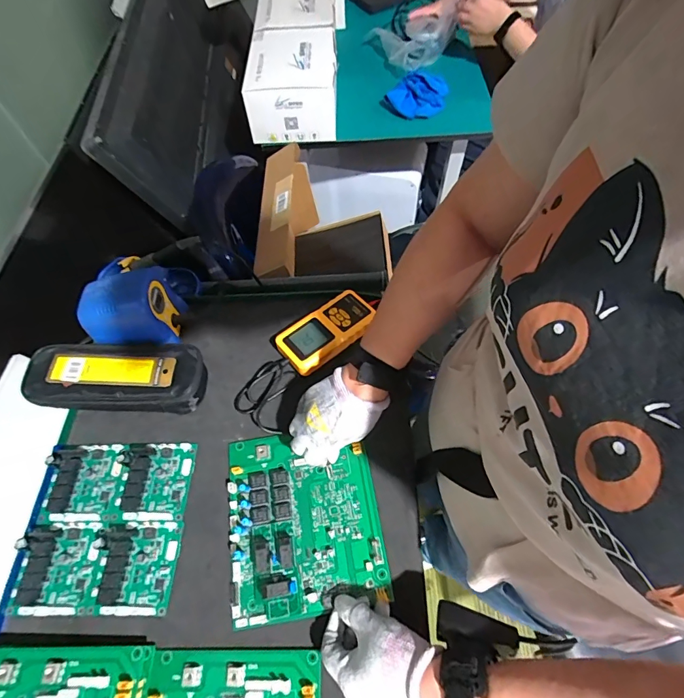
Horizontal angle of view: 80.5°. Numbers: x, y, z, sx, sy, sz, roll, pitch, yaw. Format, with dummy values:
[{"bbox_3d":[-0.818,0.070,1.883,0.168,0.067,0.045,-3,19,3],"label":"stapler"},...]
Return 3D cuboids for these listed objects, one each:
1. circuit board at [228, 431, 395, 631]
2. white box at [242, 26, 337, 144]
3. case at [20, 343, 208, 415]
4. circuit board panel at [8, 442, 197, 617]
[{"bbox_3d":[-0.047,0.189,0.466,0.168,0.027,0.196,-10,61,-2],"label":"circuit board"},{"bbox_3d":[-0.110,-0.626,0.963,0.195,0.128,0.254,0,62,3],"label":"white box"},{"bbox_3d":[-0.304,0.038,0.554,0.231,0.045,0.097,-2,61,2],"label":"case"},{"bbox_3d":[-0.281,0.205,0.481,0.181,0.021,0.187,-1,61,2],"label":"circuit board panel"}]

